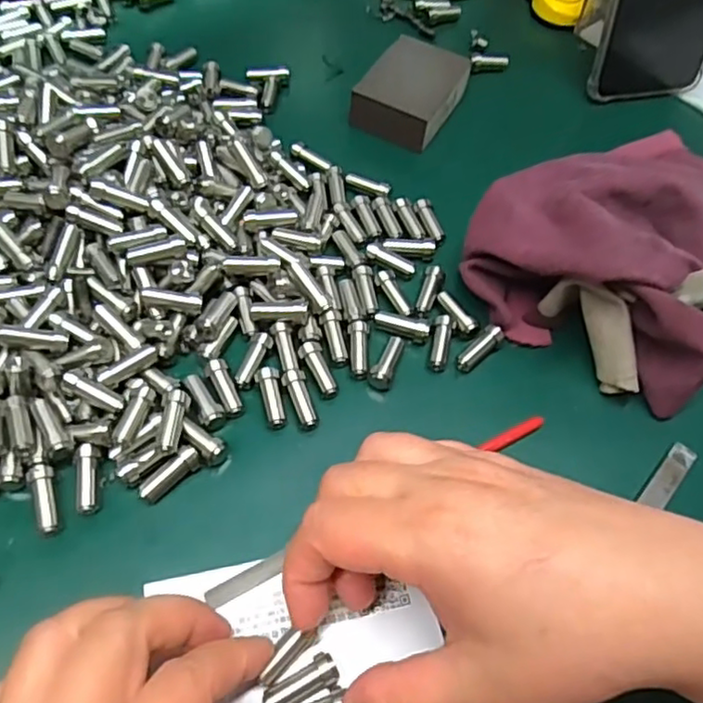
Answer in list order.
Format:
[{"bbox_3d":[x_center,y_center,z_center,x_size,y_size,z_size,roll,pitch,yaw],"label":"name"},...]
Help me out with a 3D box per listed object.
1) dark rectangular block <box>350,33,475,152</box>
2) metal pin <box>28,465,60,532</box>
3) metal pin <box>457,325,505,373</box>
[{"bbox_3d":[0.037,-0.159,0.395,0.051,0.020,0.071,27,59,12],"label":"dark rectangular block"},{"bbox_3d":[-0.122,0.059,0.258,0.009,0.009,0.028,-14,59,-14],"label":"metal pin"},{"bbox_3d":[0.061,-0.002,0.305,0.009,0.008,0.027,41,75,20],"label":"metal pin"}]

